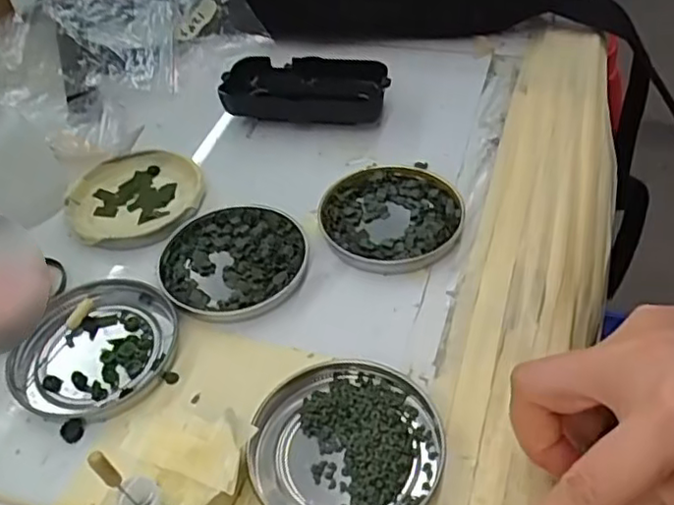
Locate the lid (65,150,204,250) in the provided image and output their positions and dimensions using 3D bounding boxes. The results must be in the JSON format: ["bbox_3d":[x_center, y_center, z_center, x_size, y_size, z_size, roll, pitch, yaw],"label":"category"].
[{"bbox_3d":[-0.123,-0.034,0.396,0.079,0.013,0.077,-3,46,3],"label":"lid"}]

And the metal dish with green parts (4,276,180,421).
[{"bbox_3d":[-0.118,0.045,0.321,0.073,0.007,0.077,-3,46,3],"label":"metal dish with green parts"}]

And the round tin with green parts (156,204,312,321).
[{"bbox_3d":[-0.056,0.004,0.353,0.077,0.008,0.078,-3,46,3],"label":"round tin with green parts"}]

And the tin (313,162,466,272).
[{"bbox_3d":[0.029,-0.021,0.368,0.079,0.010,0.079,-3,46,3],"label":"tin"}]

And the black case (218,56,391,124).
[{"bbox_3d":[-0.021,-0.109,0.448,0.108,0.025,0.050,3,46,9],"label":"black case"}]

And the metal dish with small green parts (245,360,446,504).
[{"bbox_3d":[0.004,0.080,0.273,0.079,0.008,0.074,-3,46,3],"label":"metal dish with small green parts"}]

